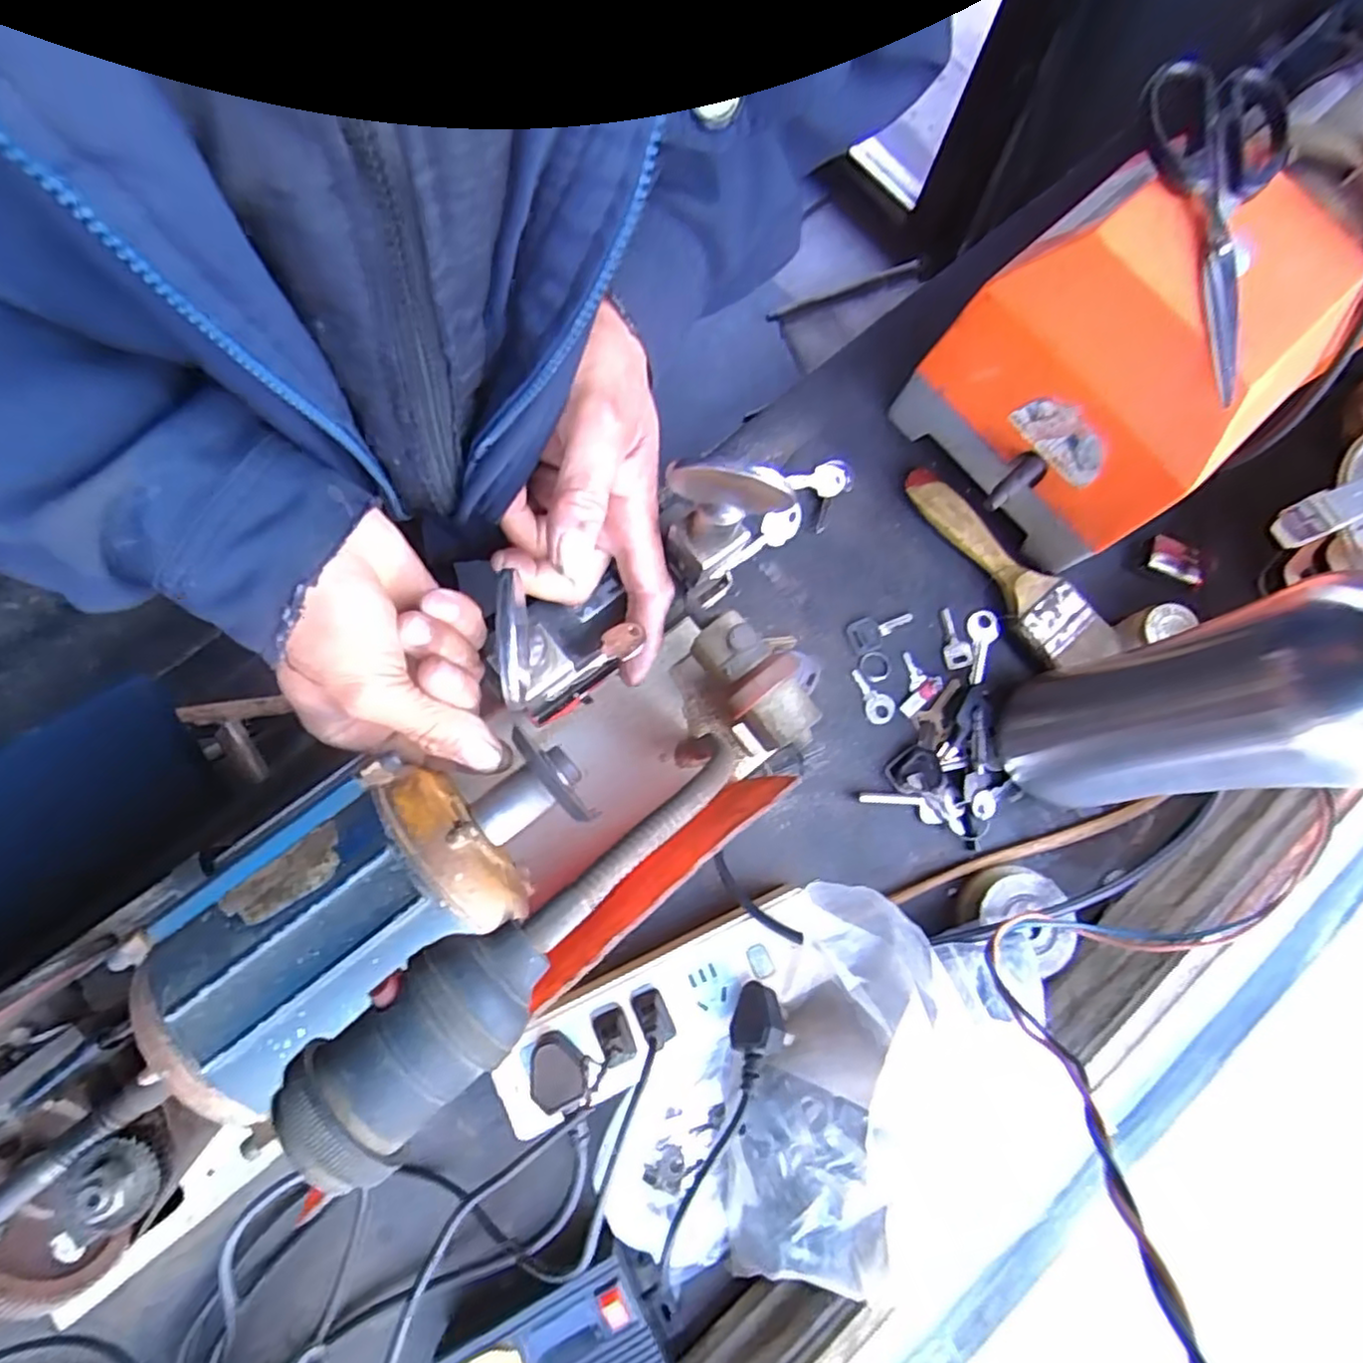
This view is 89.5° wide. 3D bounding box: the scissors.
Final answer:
[{"bbox_3d":[0.294,-0.258,0.367,0.013,0.055,0.228,10,71,-32],"label":"scissors"}]

